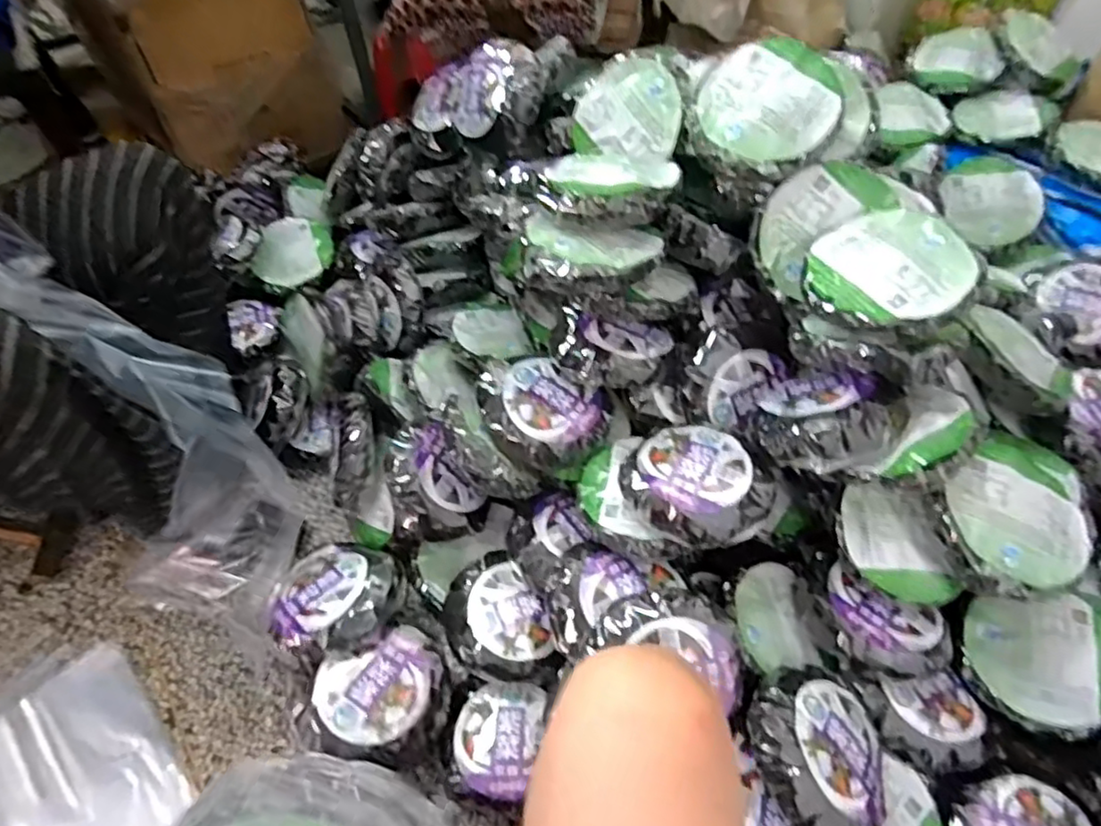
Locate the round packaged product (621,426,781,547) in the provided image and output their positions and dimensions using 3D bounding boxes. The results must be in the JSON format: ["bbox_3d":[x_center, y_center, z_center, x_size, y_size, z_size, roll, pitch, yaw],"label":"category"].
[{"bbox_3d":[0.161,0.076,0.703,0.147,0.035,0.133,30,56,25],"label":"round packaged product"}]

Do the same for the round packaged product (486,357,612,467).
[{"bbox_3d":[-0.002,-0.005,0.798,0.149,0.048,0.133,33,66,4],"label":"round packaged product"}]

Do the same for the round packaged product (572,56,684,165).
[{"bbox_3d":[0.111,-0.385,0.836,0.152,0.131,0.038,38,26,27],"label":"round packaged product"}]

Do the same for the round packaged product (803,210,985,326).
[{"bbox_3d":[0.345,-0.148,0.659,0.149,0.045,0.147,-1,49,1],"label":"round packaged product"}]

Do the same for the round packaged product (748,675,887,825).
[{"bbox_3d":[0.255,0.322,0.621,0.139,0.043,0.139,14,48,-15],"label":"round packaged product"}]

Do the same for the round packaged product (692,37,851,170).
[{"bbox_3d":[0.243,-0.345,0.726,0.152,0.025,0.159,-3,75,12],"label":"round packaged product"}]

